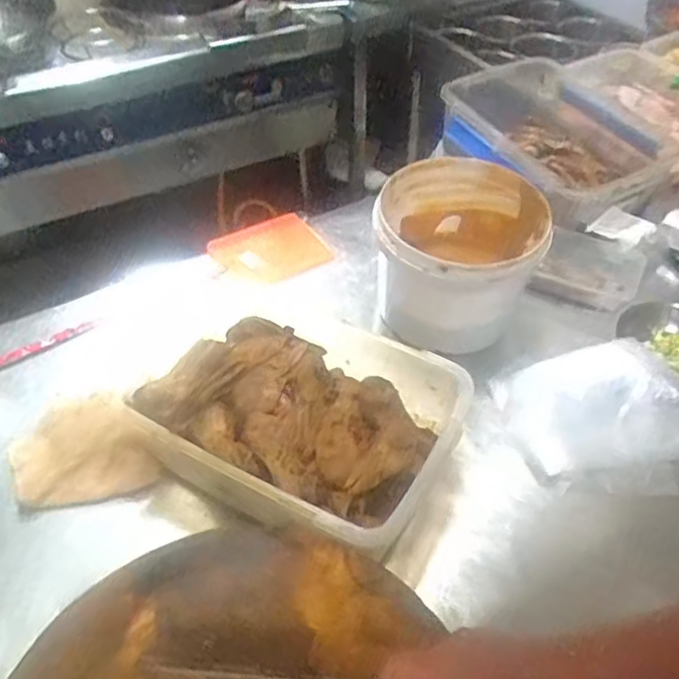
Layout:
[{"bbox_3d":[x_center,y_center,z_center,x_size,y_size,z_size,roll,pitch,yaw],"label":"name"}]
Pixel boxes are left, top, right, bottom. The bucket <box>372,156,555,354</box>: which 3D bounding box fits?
[{"bbox_3d":[0.157,-0.109,0.916,0.212,0.189,0.212,0,45,0],"label":"bucket"}]

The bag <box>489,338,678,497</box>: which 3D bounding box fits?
[{"bbox_3d":[0.325,0.098,0.840,0.233,0.063,0.199,-2,45,-2],"label":"bag"}]

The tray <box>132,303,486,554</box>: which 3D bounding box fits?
[{"bbox_3d":[-0.038,0.099,0.766,0.321,0.115,0.239,20,48,19],"label":"tray"}]

